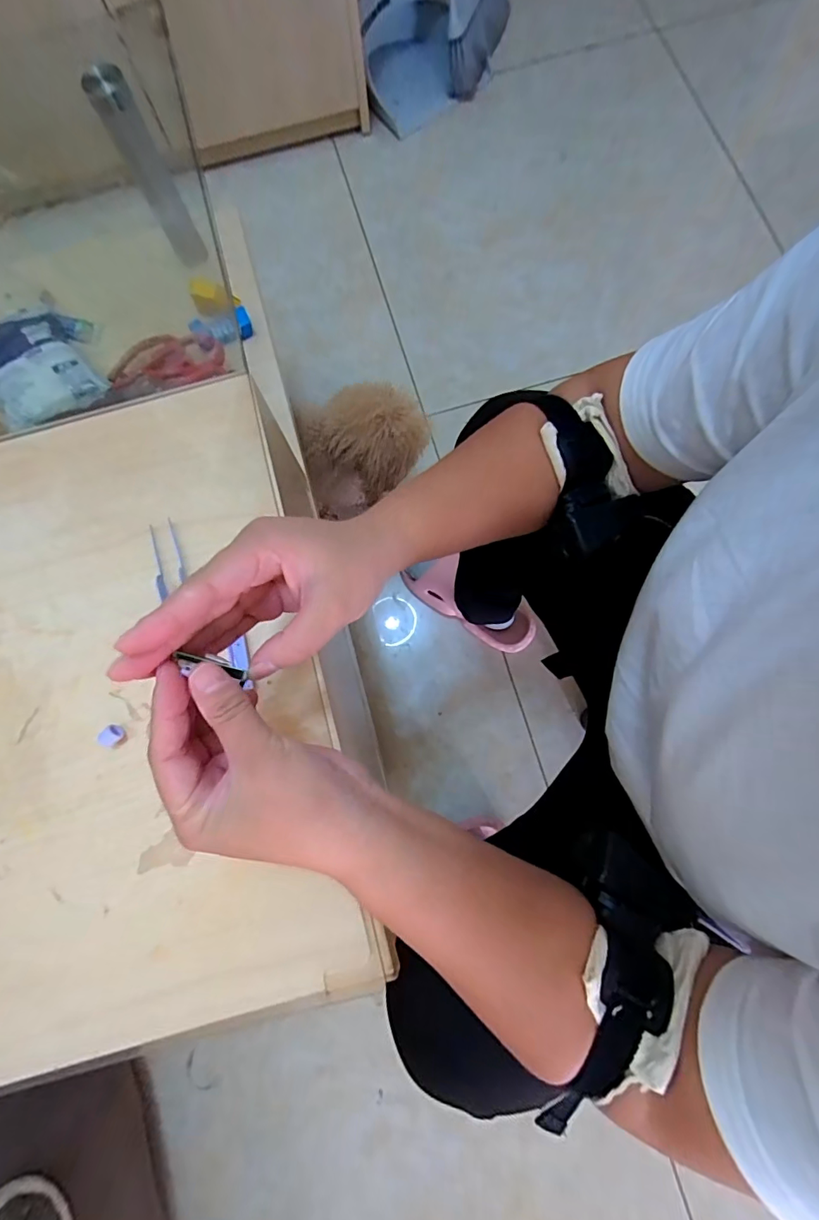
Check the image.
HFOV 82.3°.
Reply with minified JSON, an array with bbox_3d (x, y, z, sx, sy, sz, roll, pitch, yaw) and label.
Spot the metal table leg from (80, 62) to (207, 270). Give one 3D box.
[{"bbox_3d":[-0.282,-0.476,0.518,0.035,0.172,0.044,-36,82,-7],"label":"metal table leg"}]

